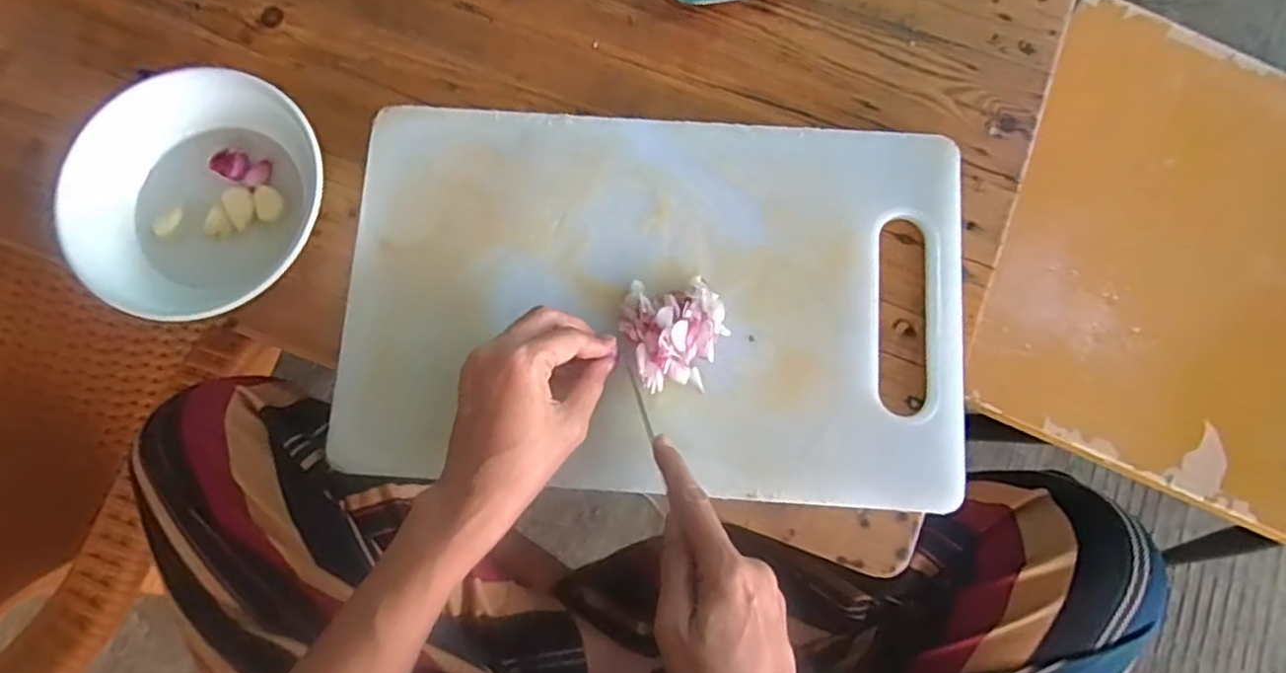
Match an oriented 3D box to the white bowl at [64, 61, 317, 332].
[{"bbox_3d":[-0.273,-0.084,0.445,0.150,0.062,0.153,0,80,1],"label":"white bowl"}]

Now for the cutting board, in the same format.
[{"bbox_3d":[0.006,-0.027,0.448,0.388,0.011,0.248,4,80,2],"label":"cutting board"}]

